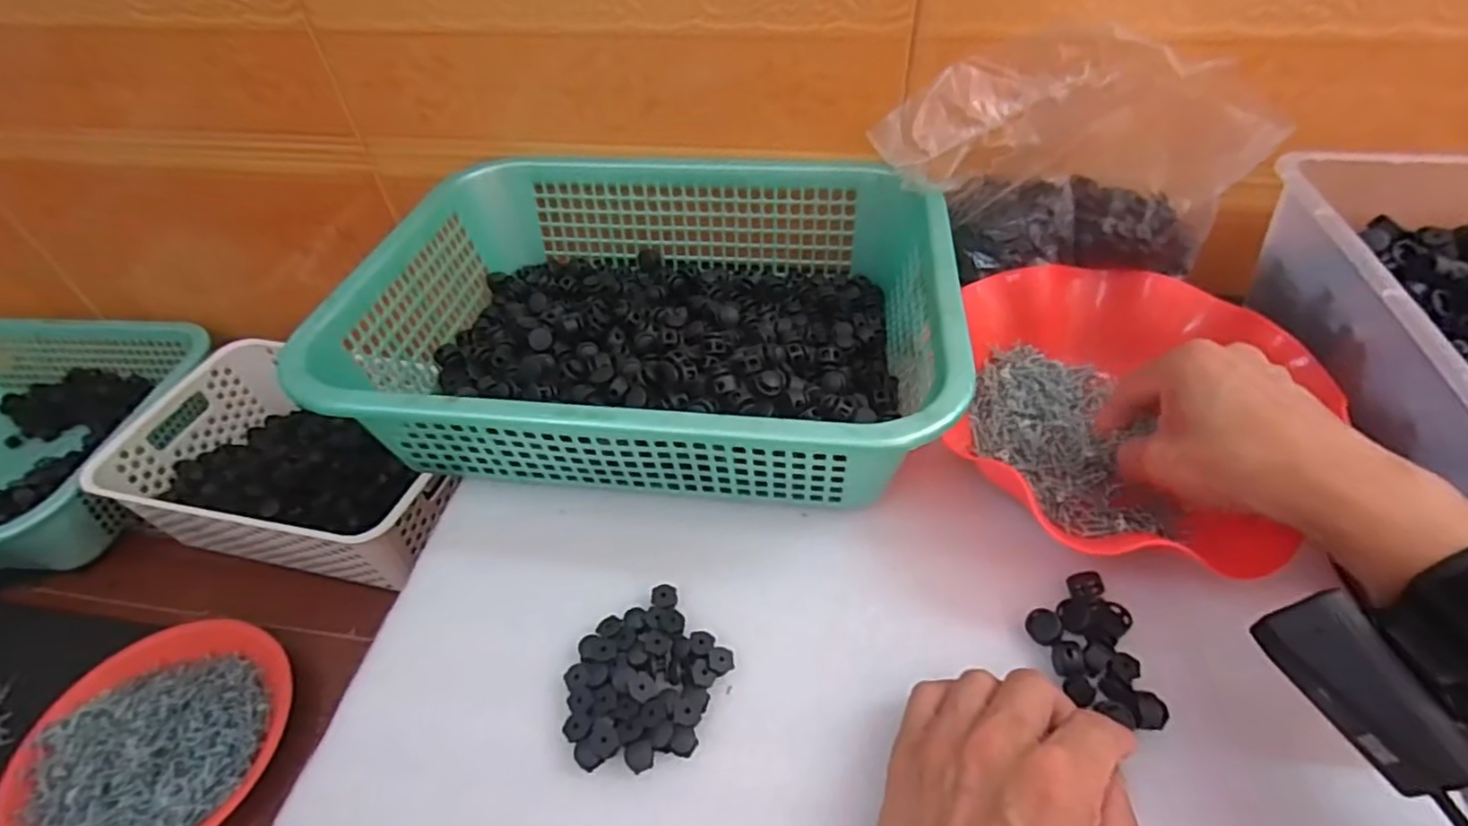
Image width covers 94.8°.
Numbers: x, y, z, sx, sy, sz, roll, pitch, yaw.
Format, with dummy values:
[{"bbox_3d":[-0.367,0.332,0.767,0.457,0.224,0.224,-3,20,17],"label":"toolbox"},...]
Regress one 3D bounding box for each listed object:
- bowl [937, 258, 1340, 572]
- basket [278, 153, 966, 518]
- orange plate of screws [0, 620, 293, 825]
[{"bbox_3d":[0.237,-0.006,0.414,0.187,0.064,0.197,-2,48,2],"label":"bowl"},{"bbox_3d":[-0.052,-0.074,0.471,0.377,0.096,0.287,3,48,6],"label":"basket"},{"bbox_3d":[-0.456,0.252,0.526,0.189,0.027,0.191,-2,48,2],"label":"orange plate of screws"}]

